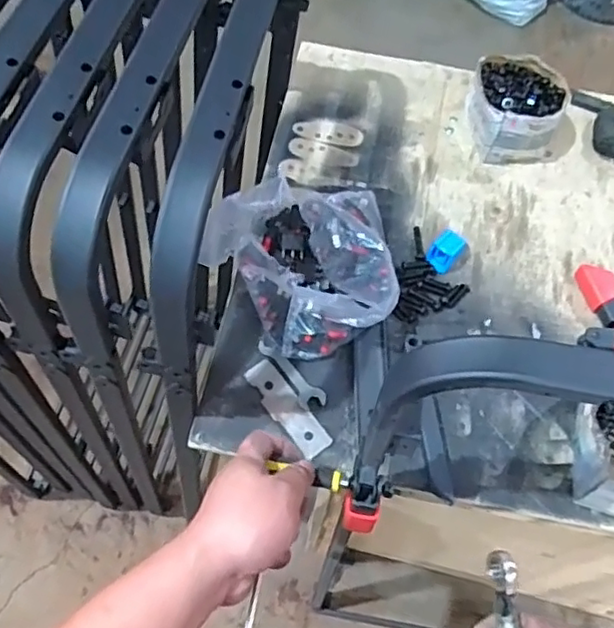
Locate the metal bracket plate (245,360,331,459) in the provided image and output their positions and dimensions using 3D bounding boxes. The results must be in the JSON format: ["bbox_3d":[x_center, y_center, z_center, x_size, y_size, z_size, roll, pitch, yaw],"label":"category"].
[{"bbox_3d":[-0.021,0.099,0.662,0.033,0.005,0.117,-33,68,-18],"label":"metal bracket plate"}]

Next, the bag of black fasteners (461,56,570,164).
[{"bbox_3d":[0.280,-0.273,0.830,0.114,0.076,0.131,2,62,-1],"label":"bag of black fasteners"}]

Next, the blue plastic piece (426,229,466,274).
[{"bbox_3d":[0.165,-0.073,0.749,0.031,0.035,0.039,36,67,16],"label":"blue plastic piece"}]

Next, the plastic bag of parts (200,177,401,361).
[{"bbox_3d":[0.024,-0.072,0.698,0.192,0.115,0.219,40,68,17],"label":"plastic bag of parts"}]

